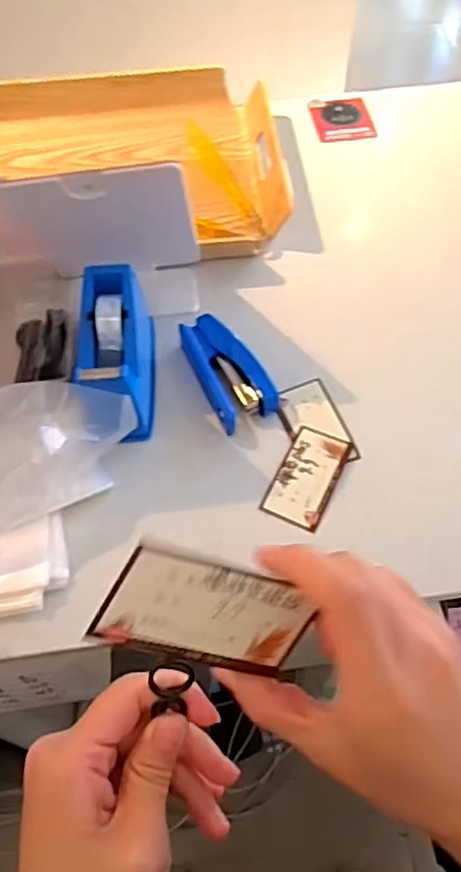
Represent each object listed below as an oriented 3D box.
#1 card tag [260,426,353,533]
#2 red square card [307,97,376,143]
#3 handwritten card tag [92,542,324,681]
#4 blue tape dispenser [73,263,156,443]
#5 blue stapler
[{"bbox_3d":[0.065,0.033,0.528,0.048,0.004,0.089,21,65,15],"label":"card tag"},{"bbox_3d":[0.143,-0.411,0.811,0.073,0.010,0.077,-10,65,0],"label":"red square card"},{"bbox_3d":[-0.007,0.072,0.250,0.086,0.047,0.004,19,20,-25],"label":"handwritten card tag"},{"bbox_3d":[-0.098,-0.074,0.545,0.058,0.088,0.144,-3,57,-1],"label":"blue tape dispenser"},{"bbox_3d":[-0.006,-0.060,0.566,0.050,0.026,0.110,-24,60,-14],"label":"blue stapler"}]

